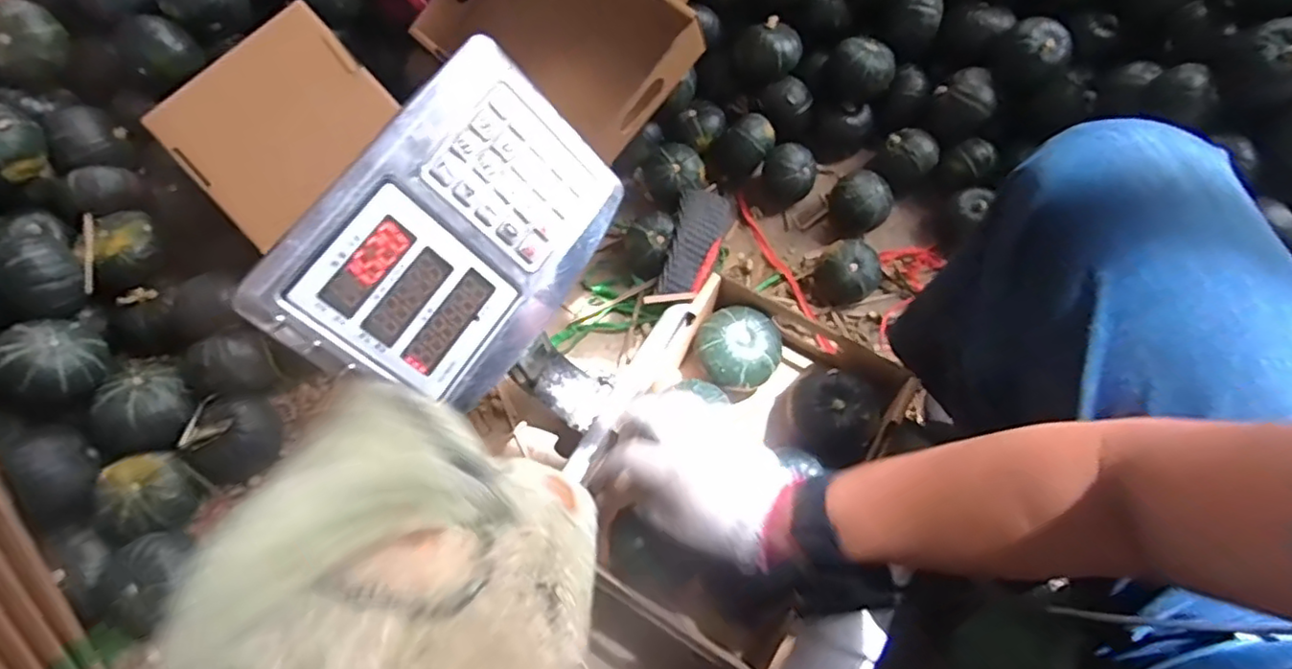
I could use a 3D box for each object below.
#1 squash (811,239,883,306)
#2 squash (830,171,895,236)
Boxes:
[{"bbox_3d":[0.245,-0.075,0.765,0.077,0.050,0.073,17,70,9],"label":"squash"},{"bbox_3d":[0.272,-0.168,0.795,0.074,0.053,0.072,41,76,16],"label":"squash"}]

